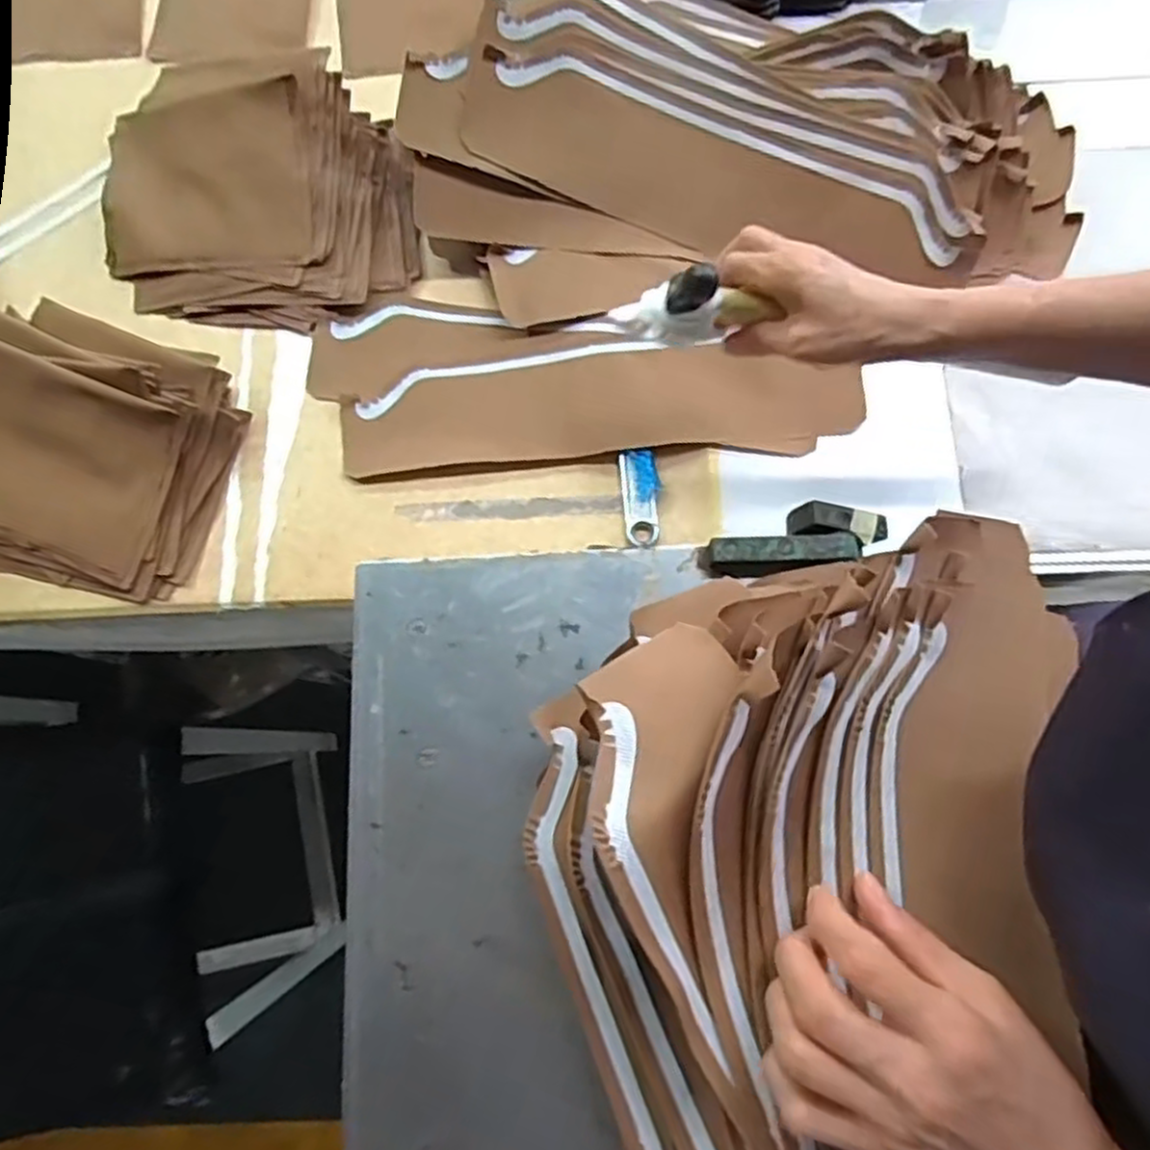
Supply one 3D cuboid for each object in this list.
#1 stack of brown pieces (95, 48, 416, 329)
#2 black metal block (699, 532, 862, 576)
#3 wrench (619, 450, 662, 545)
[{"bbox_3d":[-0.262,-0.310,0.621,0.265,0.067,0.204,7,75,3],"label":"stack of brown pieces"},{"bbox_3d":[0.119,-0.011,0.443,0.089,0.014,0.022,-2,77,1],"label":"black metal block"},{"bbox_3d":[0.051,-0.059,0.581,0.028,0.006,0.075,-6,75,-1],"label":"wrench"}]

